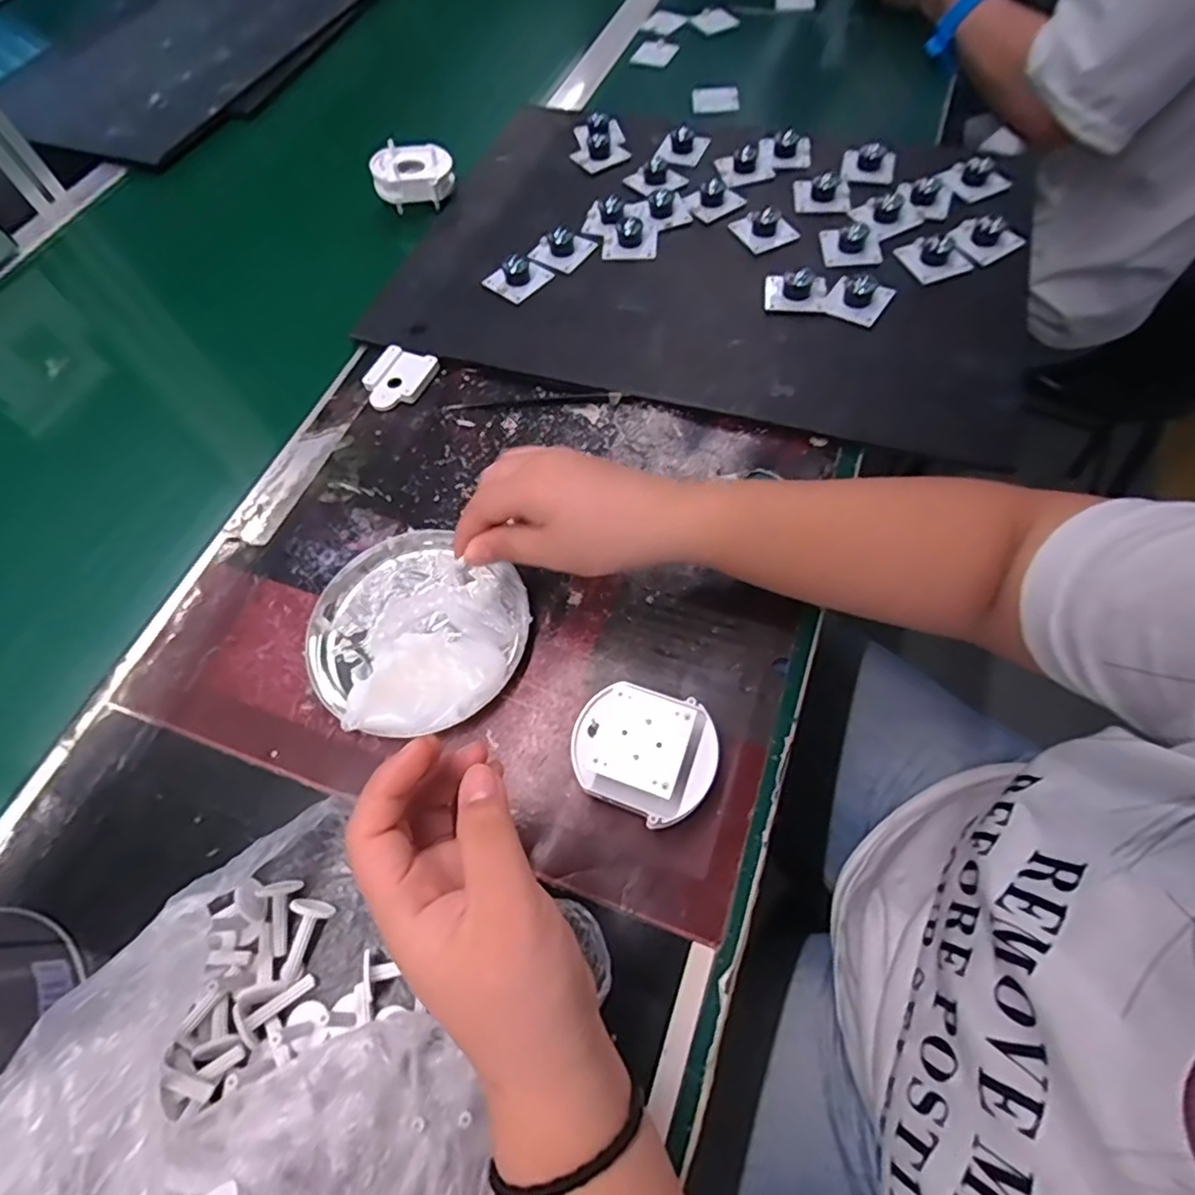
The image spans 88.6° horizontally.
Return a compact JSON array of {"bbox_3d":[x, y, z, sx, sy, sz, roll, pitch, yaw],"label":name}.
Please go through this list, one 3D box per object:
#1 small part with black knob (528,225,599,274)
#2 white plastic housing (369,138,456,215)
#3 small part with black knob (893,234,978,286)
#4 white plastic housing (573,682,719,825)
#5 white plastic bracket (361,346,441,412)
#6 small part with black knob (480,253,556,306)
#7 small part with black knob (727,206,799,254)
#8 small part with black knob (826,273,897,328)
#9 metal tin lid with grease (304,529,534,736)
[{"bbox_3d":[-0.030,-0.296,0.507,0.044,0.020,0.043,30,69,18],"label":"small part with black knob"},{"bbox_3d":[-0.169,-0.383,0.562,0.065,0.037,0.054,12,64,10],"label":"white plastic housing"},{"bbox_3d":[0.260,-0.265,0.471,0.042,0.022,0.042,-21,63,-7],"label":"small part with black knob"},{"bbox_3d":[0.024,0.077,0.307,0.069,0.043,0.059,23,67,15],"label":"white plastic housing"},{"bbox_3d":[-0.152,-0.166,0.463,0.047,0.010,0.055,26,68,16],"label":"white plastic bracket"},{"bbox_3d":[-0.063,-0.264,0.493,0.042,0.021,0.046,39,72,21],"label":"small part with black knob"},{"bbox_3d":[0.139,-0.308,0.504,0.044,0.016,0.039,-19,63,-6],"label":"small part with black knob"},{"bbox_3d":[0.194,-0.223,0.451,0.040,0.019,0.041,31,69,18],"label":"small part with black knob"},{"bbox_3d":[-0.108,0.017,0.357,0.125,0.026,0.120,-2,63,3],"label":"metal tin lid with grease"}]

